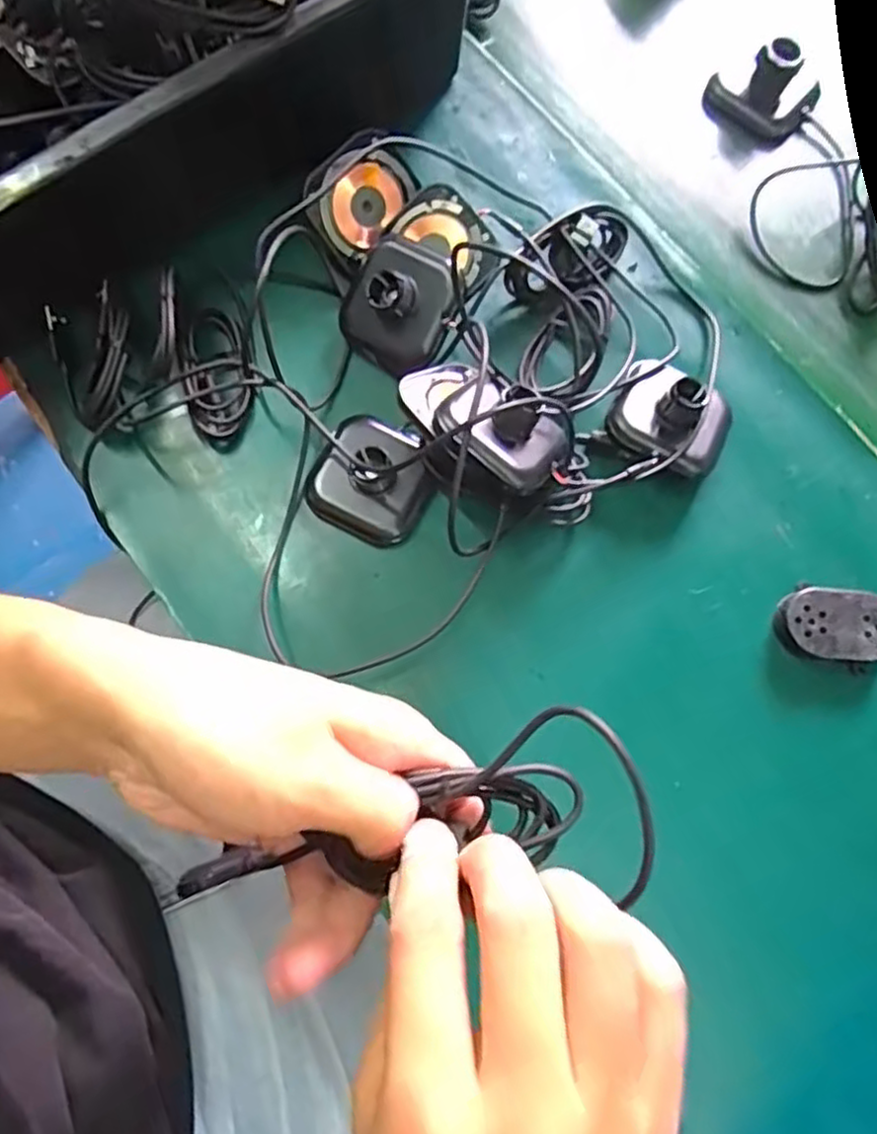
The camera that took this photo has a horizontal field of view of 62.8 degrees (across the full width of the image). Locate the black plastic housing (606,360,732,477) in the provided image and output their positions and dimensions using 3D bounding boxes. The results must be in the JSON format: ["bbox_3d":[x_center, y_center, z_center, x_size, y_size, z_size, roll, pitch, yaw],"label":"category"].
[{"bbox_3d":[0.117,-0.074,0.365,0.058,0.032,0.050,26,77,4],"label":"black plastic housing"}]

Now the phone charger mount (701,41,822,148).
[{"bbox_3d":[0.195,-0.287,0.429,0.062,0.037,0.043,35,78,9],"label":"phone charger mount"}]

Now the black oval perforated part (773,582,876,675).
[{"bbox_3d":[0.194,0.029,0.348,0.055,0.014,0.036,9,76,0],"label":"black oval perforated part"}]

